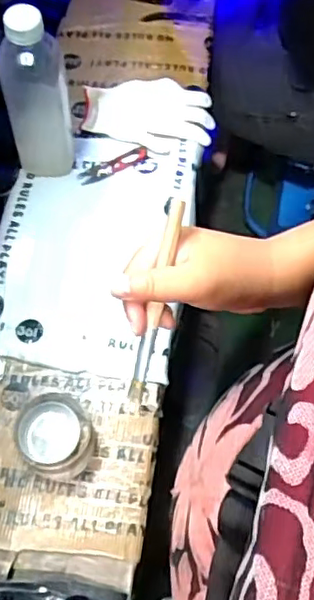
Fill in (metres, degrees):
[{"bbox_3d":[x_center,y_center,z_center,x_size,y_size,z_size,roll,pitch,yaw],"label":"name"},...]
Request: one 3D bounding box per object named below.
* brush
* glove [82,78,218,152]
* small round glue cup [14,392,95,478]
[{"bbox_3d":[-0.001,0.003,0.423,0.010,0.010,0.147,14,104,8],"label":"brush"},{"bbox_3d":[-0.012,-0.283,0.892,0.189,0.014,0.130,16,64,9],"label":"glove"},{"bbox_3d":[-0.111,0.149,0.660,0.074,0.056,0.077,0,62,0],"label":"small round glue cup"}]

